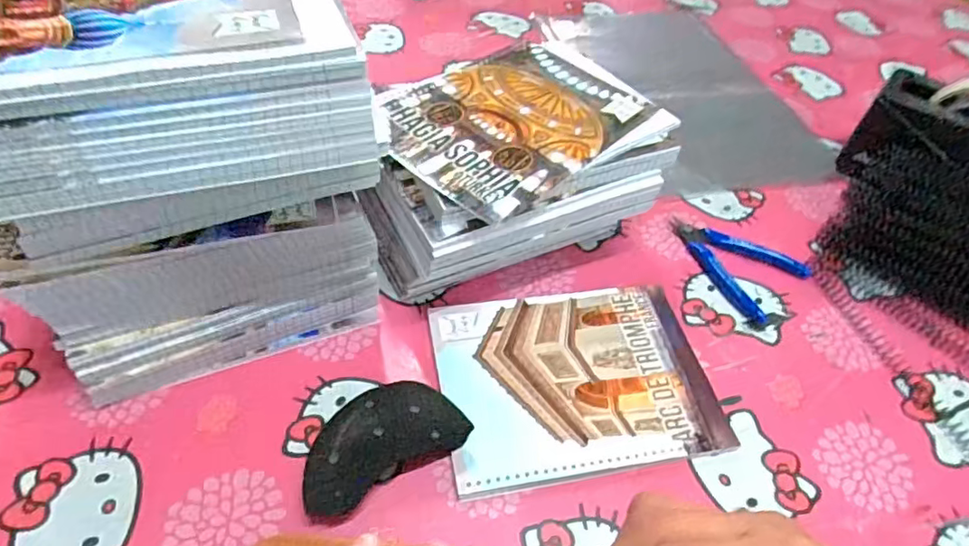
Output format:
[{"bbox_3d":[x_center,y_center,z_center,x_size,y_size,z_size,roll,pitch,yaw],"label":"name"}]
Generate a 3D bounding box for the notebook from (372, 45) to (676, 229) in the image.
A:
[{"bbox_3d":[0.028,-0.123,0.454,0.203,0.011,0.154,-30,57,-28],"label":"notebook"}]

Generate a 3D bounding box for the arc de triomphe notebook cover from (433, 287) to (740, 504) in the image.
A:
[{"bbox_3d":[0.067,0.076,0.431,0.196,0.008,0.145,-6,49,-11],"label":"arc de triomphe notebook cover"}]

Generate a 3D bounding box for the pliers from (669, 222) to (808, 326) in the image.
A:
[{"bbox_3d":[0.217,-0.013,0.521,0.117,0.013,0.083,38,55,25],"label":"pliers"}]

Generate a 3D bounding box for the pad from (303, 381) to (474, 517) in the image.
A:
[{"bbox_3d":[-0.068,0.108,0.375,0.103,0.028,0.058,-22,54,-23],"label":"pad"}]

